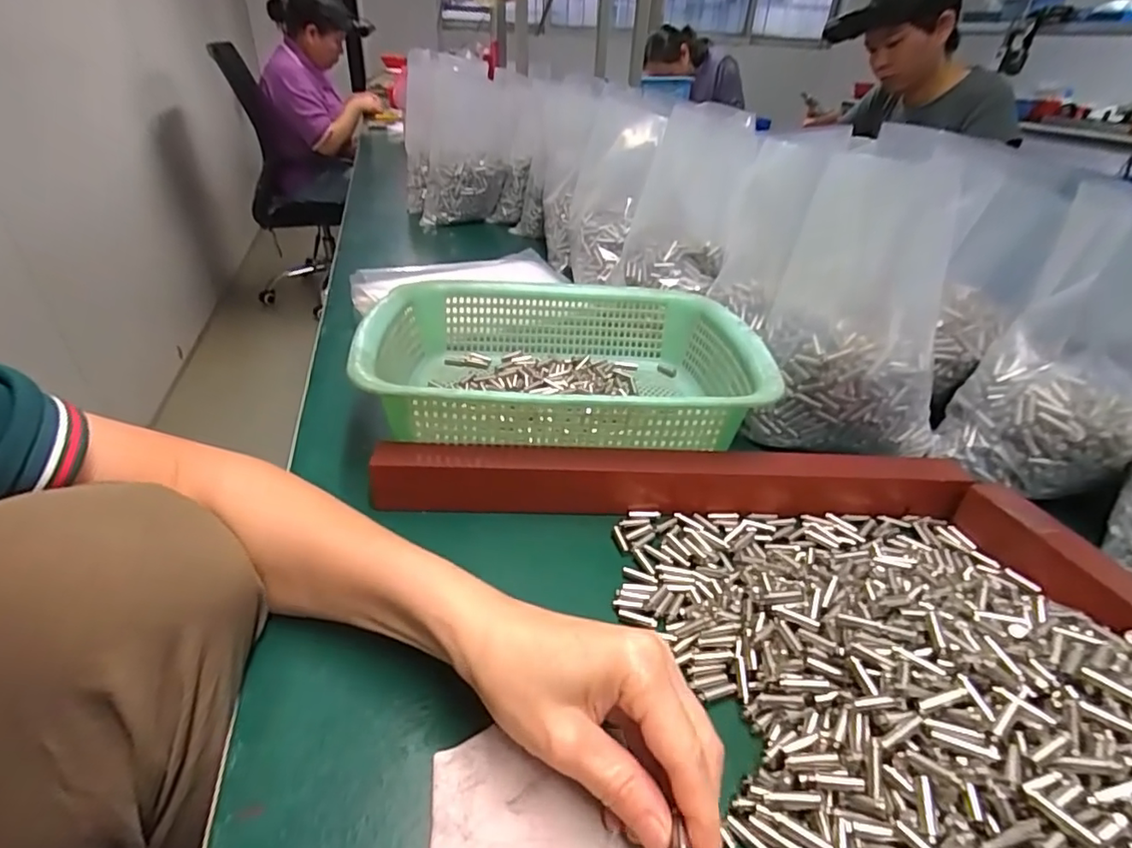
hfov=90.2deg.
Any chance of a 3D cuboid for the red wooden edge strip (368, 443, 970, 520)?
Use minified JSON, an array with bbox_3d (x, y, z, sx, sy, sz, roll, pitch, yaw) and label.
[{"bbox_3d":[0.072,0.036,0.378,0.385,0.039,0.027,0,35,-4],"label":"red wooden edge strip"}]

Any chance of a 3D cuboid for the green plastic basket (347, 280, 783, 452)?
[{"bbox_3d":[-0.001,-0.048,0.465,0.292,0.085,0.227,-1,35,-6],"label":"green plastic basket"}]

